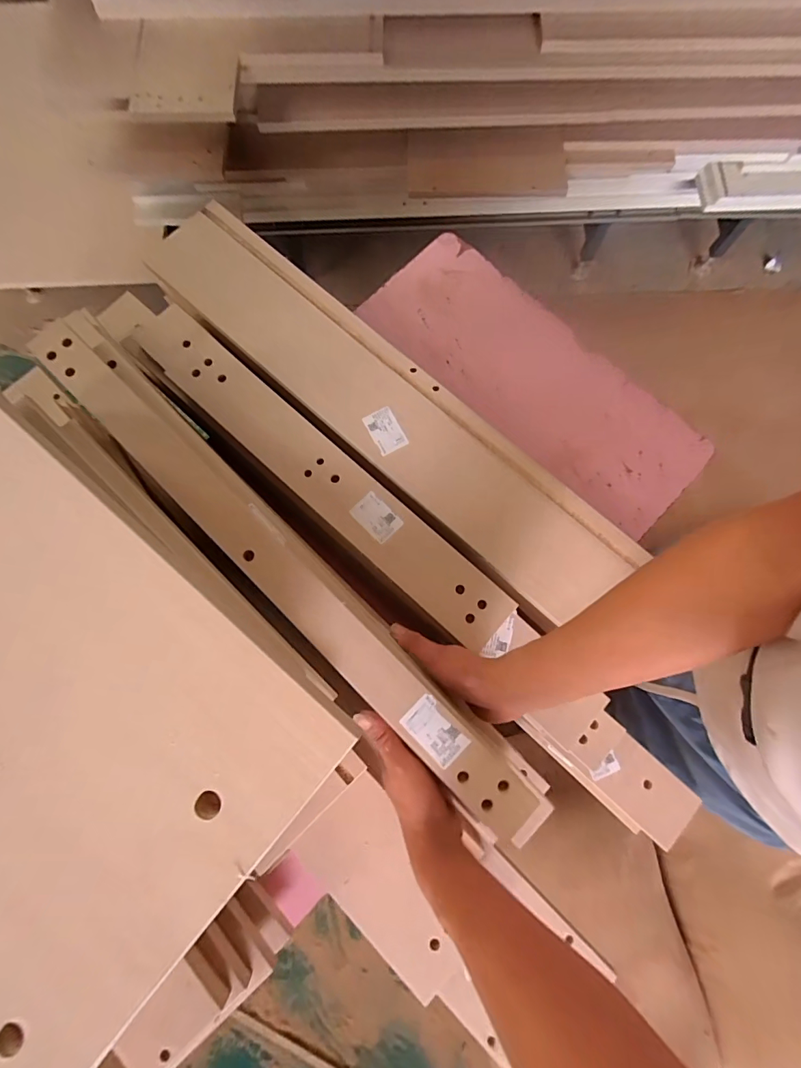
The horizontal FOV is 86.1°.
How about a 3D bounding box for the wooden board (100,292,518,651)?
[{"bbox_3d":[-0.141,-0.109,0.562,0.678,0.029,0.076,41,81,8],"label":"wooden board"}]

